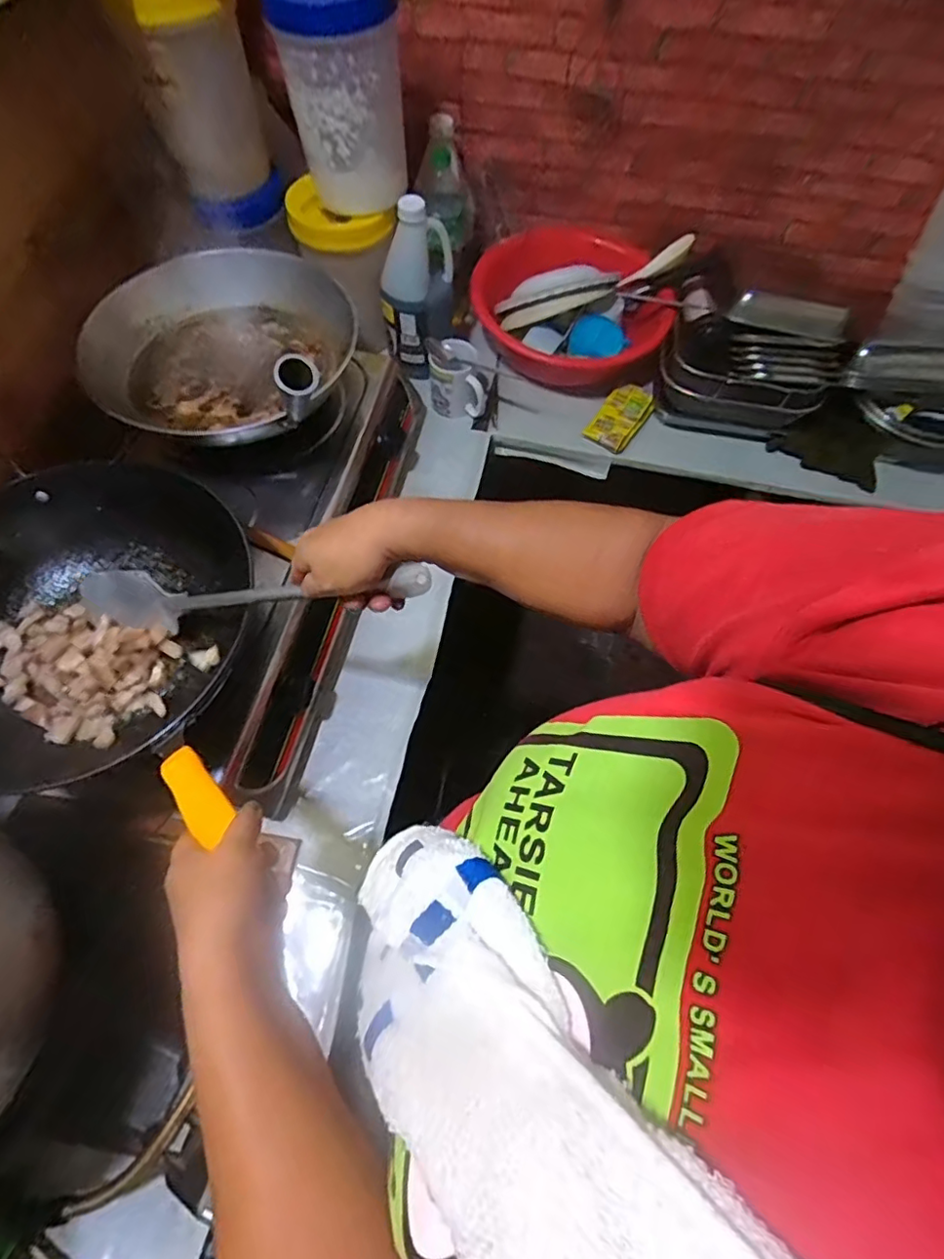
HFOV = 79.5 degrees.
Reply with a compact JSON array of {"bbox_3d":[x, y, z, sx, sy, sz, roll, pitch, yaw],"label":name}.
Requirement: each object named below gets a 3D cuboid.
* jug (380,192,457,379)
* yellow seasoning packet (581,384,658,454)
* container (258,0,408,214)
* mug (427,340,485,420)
[{"bbox_3d":[-0.086,-0.542,0.913,0.120,0.250,0.095,-5,63,-4],"label":"jug"},{"bbox_3d":[0.261,-0.375,0.995,0.079,0.024,0.128,32,78,11],"label":"yellow seasoning packet"},{"bbox_3d":[-0.175,-0.726,0.777,0.153,0.238,0.126,-10,63,-6],"label":"container"},{"bbox_3d":[-0.028,-0.425,0.972,0.087,0.103,0.071,-3,63,-3],"label":"mug"}]

